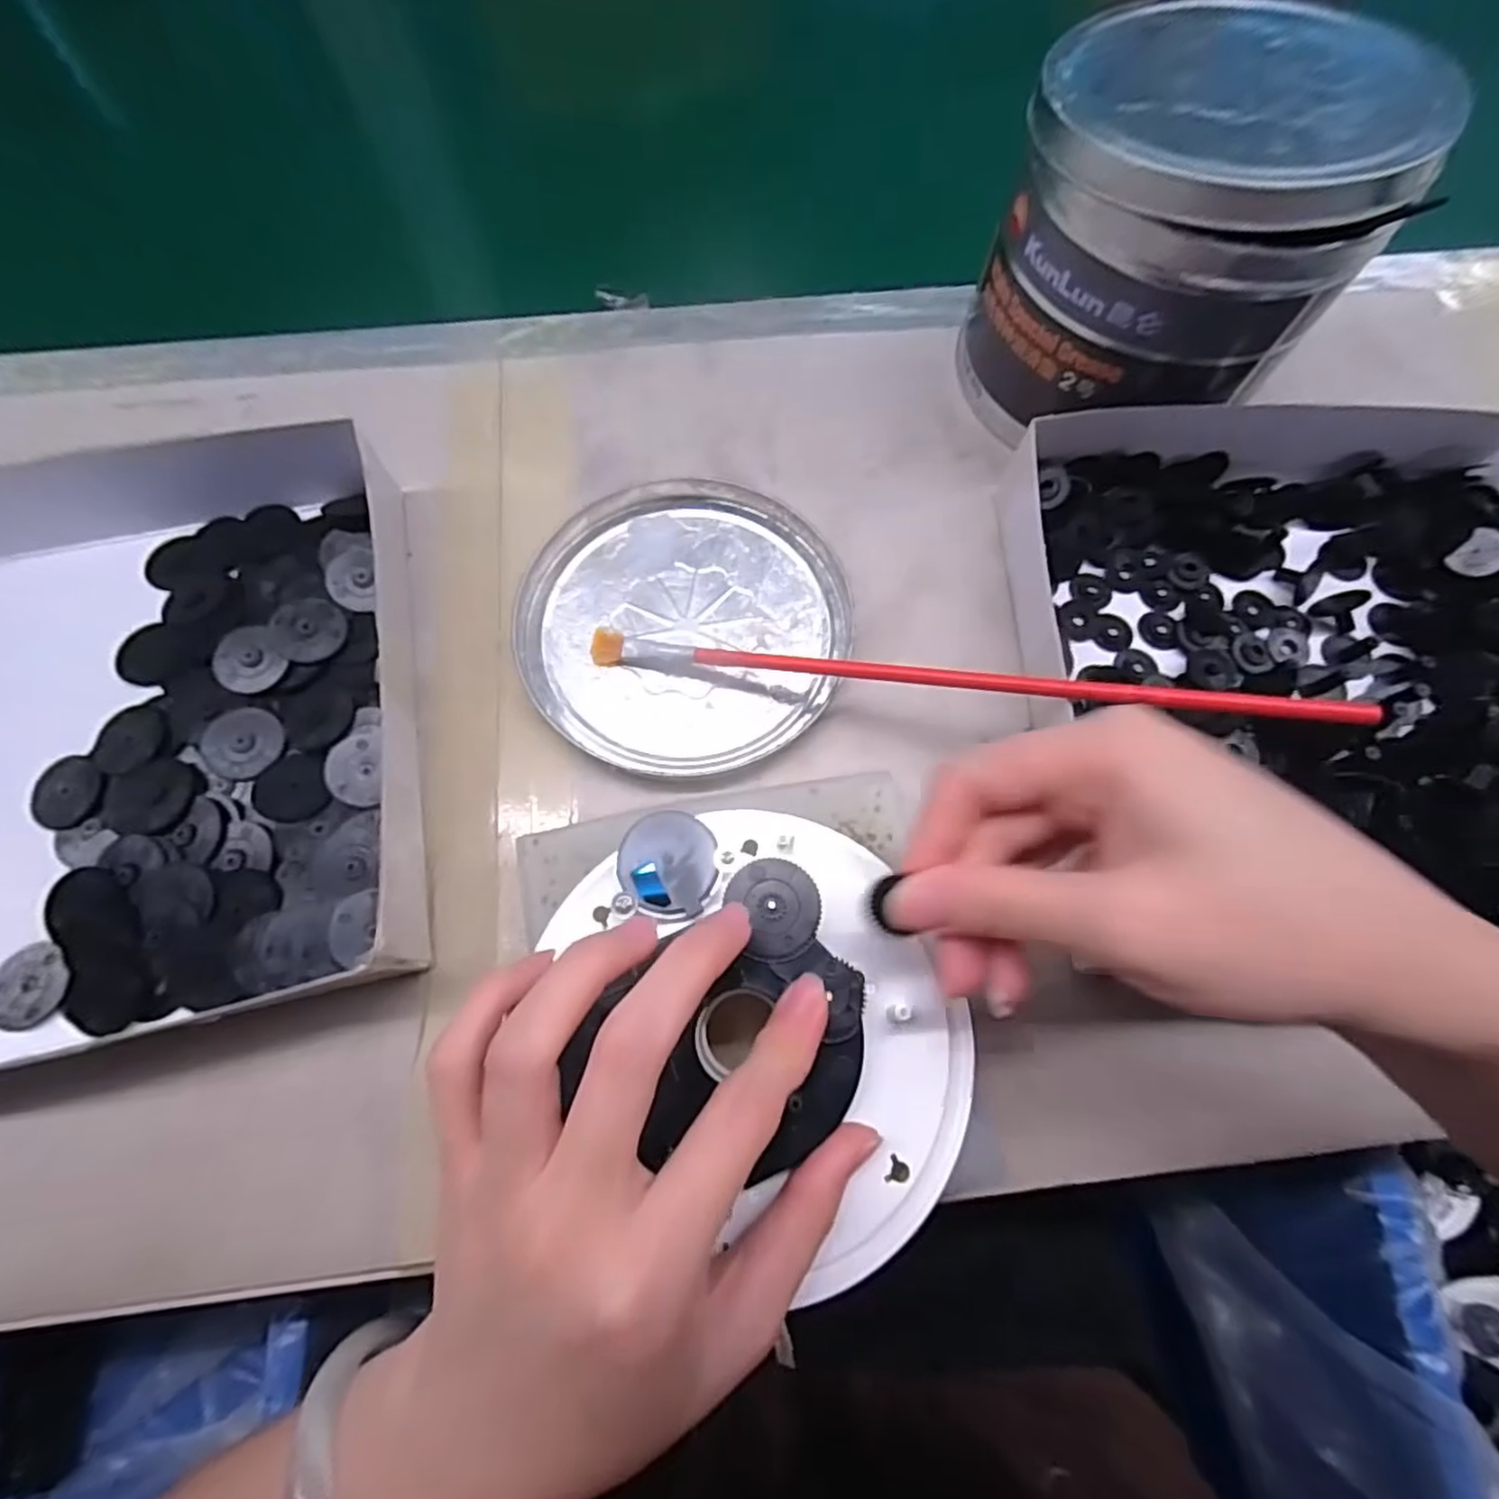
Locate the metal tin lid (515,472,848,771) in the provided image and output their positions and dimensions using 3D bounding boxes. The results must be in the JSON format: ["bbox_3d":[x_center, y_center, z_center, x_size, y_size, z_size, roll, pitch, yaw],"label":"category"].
[{"bbox_3d":[-0.025,-0.051,0.278,0.126,0.016,0.122,0,70,-1],"label":"metal tin lid"}]

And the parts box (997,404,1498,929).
[{"bbox_3d":[0.212,-0.038,0.256,0.206,0.037,0.215,2,70,0],"label":"parts box"}]

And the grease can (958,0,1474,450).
[{"bbox_3d":[0.161,-0.192,0.270,0.121,0.114,0.119,41,77,12],"label":"grease can"}]

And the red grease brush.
[{"bbox_3d":[0.061,-0.025,0.240,0.253,0.008,0.011,7,66,17],"label":"red grease brush"}]

